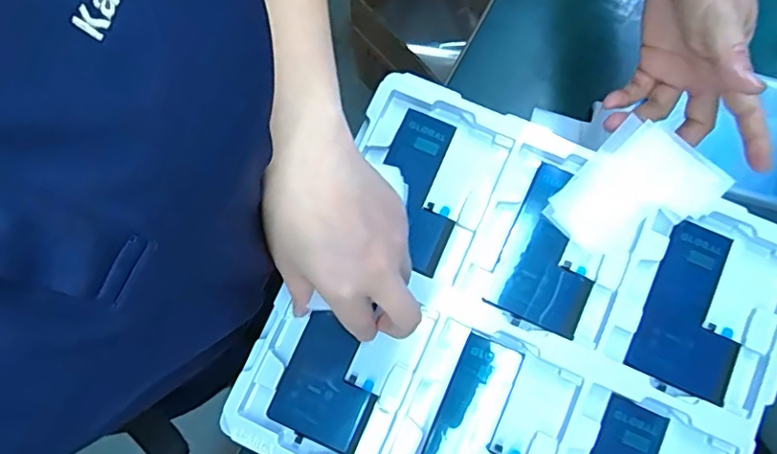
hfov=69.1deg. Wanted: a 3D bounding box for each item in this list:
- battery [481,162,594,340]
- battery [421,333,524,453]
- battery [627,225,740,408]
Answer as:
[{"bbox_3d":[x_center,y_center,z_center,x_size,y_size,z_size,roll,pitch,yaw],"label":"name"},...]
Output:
[{"bbox_3d":[0.115,0.016,0.392,0.065,0.005,0.105,25,81,5],"label":"battery"},{"bbox_3d":[0.063,0.133,0.369,0.063,0.006,0.107,23,81,5],"label":"battery"},{"bbox_3d":[0.207,0.056,0.379,0.064,0.005,0.106,23,81,5],"label":"battery"}]

